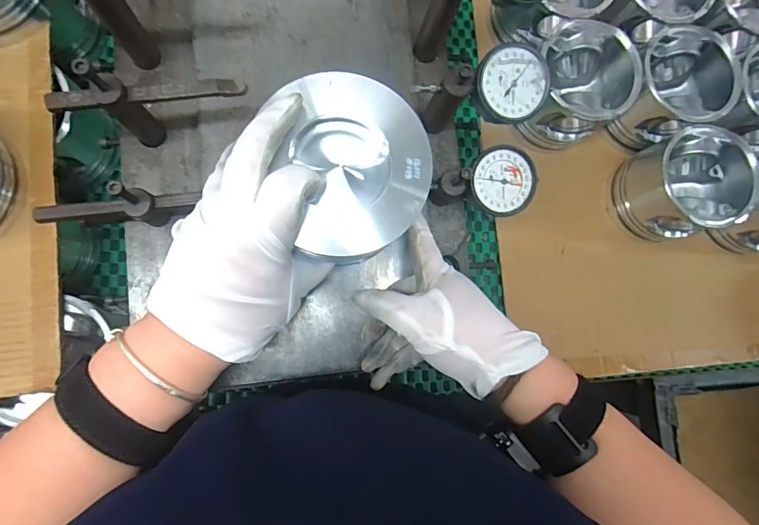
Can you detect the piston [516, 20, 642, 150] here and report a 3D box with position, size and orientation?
[{"bbox_3d":[0.224,-0.195,0.504,0.097,0.111,0.104,1,82,-6],"label":"piston"}]

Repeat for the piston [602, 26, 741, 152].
[{"bbox_3d":[0.337,-0.201,0.520,0.104,0.103,0.106,1,82,-6],"label":"piston"}]

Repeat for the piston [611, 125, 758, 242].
[{"bbox_3d":[0.350,-0.086,0.502,0.109,0.094,0.103,-9,84,-7],"label":"piston"}]

